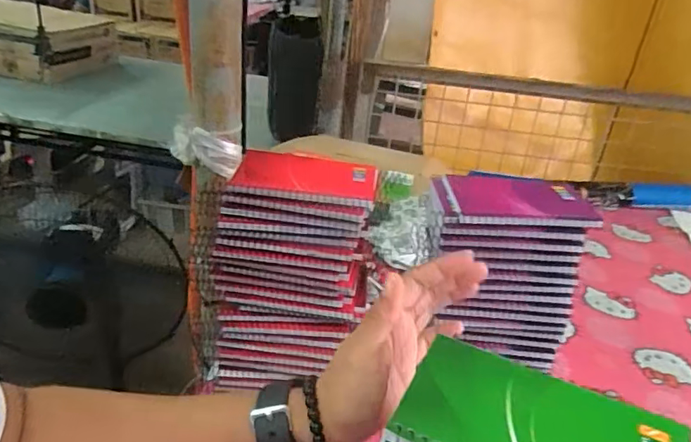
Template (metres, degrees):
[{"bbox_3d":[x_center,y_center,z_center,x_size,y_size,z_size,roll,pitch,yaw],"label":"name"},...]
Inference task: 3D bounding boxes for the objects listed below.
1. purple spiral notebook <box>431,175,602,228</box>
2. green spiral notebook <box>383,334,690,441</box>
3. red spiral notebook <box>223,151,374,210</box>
[{"bbox_3d":[0.160,-0.023,0.499,0.143,0.015,0.093,5,29,0],"label":"purple spiral notebook"},{"bbox_3d":[0.095,0.101,0.246,0.127,0.010,0.076,18,31,21],"label":"green spiral notebook"},{"bbox_3d":[-0.037,-0.043,0.490,0.132,0.016,0.077,9,29,6],"label":"red spiral notebook"}]

